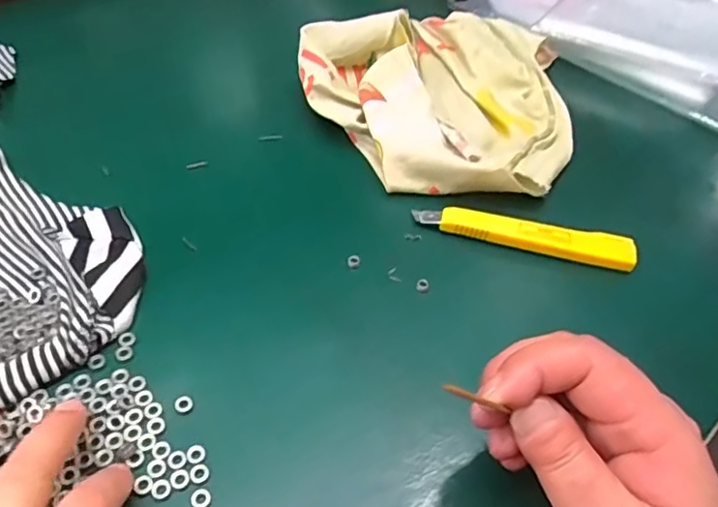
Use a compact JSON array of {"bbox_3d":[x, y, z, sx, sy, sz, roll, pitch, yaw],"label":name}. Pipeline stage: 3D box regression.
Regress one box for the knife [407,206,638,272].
[{"bbox_3d":[0.098,-0.011,0.350,0.127,0.015,0.018,13,48,6],"label":"knife"}]

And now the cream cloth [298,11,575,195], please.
[{"bbox_3d":[0.084,-0.123,0.423,0.209,0.043,0.188,-25,55,-26],"label":"cream cloth"}]

